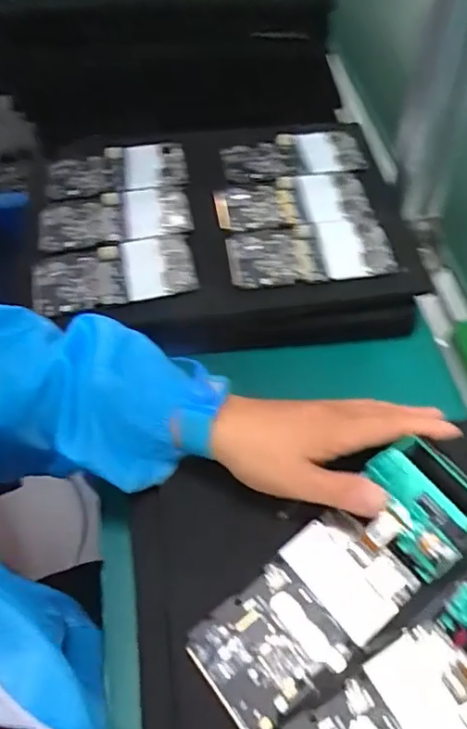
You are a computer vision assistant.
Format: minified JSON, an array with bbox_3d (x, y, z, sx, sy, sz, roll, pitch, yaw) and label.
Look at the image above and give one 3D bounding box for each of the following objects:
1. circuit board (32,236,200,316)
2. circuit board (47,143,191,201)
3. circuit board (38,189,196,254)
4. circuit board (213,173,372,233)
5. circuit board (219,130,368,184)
[{"bbox_3d":[-0.099,-0.074,0.478,0.131,0.010,0.061,-13,55,-7],"label":"circuit board"},{"bbox_3d":[-0.110,-0.184,0.546,0.130,0.011,0.060,-11,55,-5],"label":"circuit board"},{"bbox_3d":[-0.106,-0.131,0.512,0.133,0.009,0.060,-10,55,-5],"label":"circuit board"},{"bbox_3d":[0.054,-0.147,0.522,0.136,0.007,0.063,-12,55,-6],"label":"circuit board"},{"bbox_3d":[0.058,-0.204,0.561,0.137,0.008,0.062,-12,55,-6],"label":"circuit board"}]

